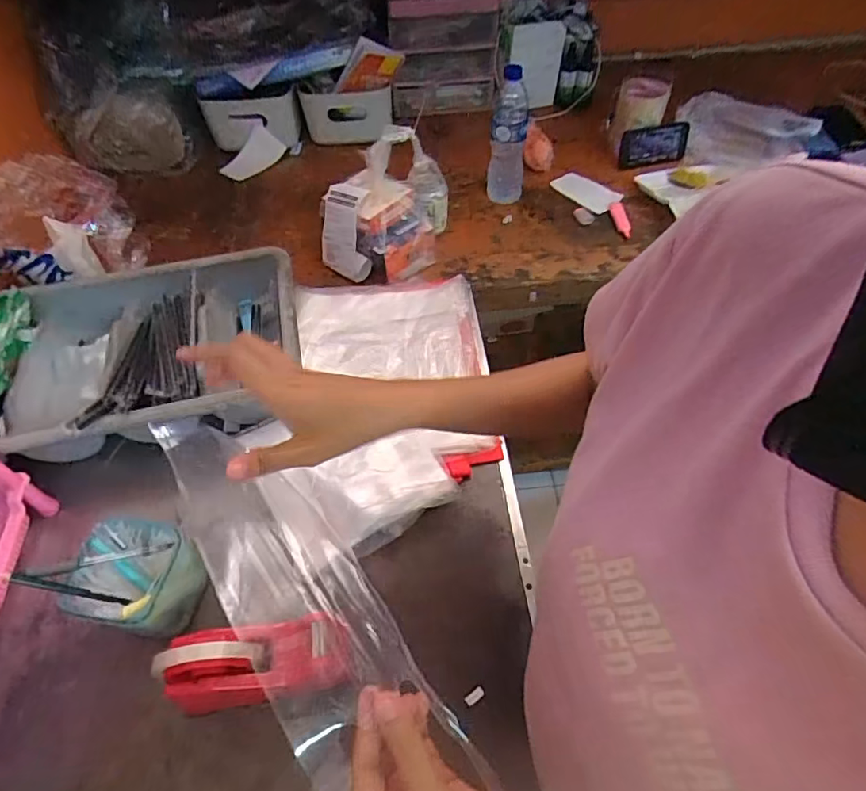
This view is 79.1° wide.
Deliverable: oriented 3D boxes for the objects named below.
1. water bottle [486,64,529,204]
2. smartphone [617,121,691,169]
[{"bbox_3d":[0.138,-0.455,0.966,0.067,0.201,0.070,7,54,6],"label":"water bottle"},{"bbox_3d":[0.462,-0.522,1.093,0.160,0.072,0.010,-13,25,-12],"label":"smartphone"}]

